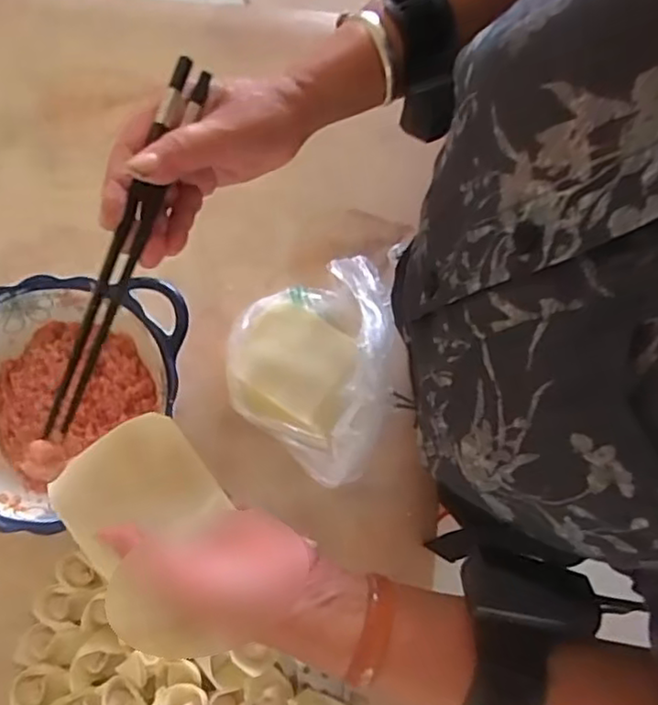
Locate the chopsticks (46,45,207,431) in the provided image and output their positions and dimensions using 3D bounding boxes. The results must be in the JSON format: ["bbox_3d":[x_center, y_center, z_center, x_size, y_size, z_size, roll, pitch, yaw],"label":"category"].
[{"bbox_3d":[-0.113,-0.058,0.357,0.016,0.018,0.217,20,90,3],"label":"chopsticks"}]

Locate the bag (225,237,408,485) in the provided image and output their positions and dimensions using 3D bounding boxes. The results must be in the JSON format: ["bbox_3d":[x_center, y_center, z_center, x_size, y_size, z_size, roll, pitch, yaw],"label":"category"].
[{"bbox_3d":[-0.016,-0.005,0.543,0.132,0.069,0.208,8,79,1],"label":"bag"}]

